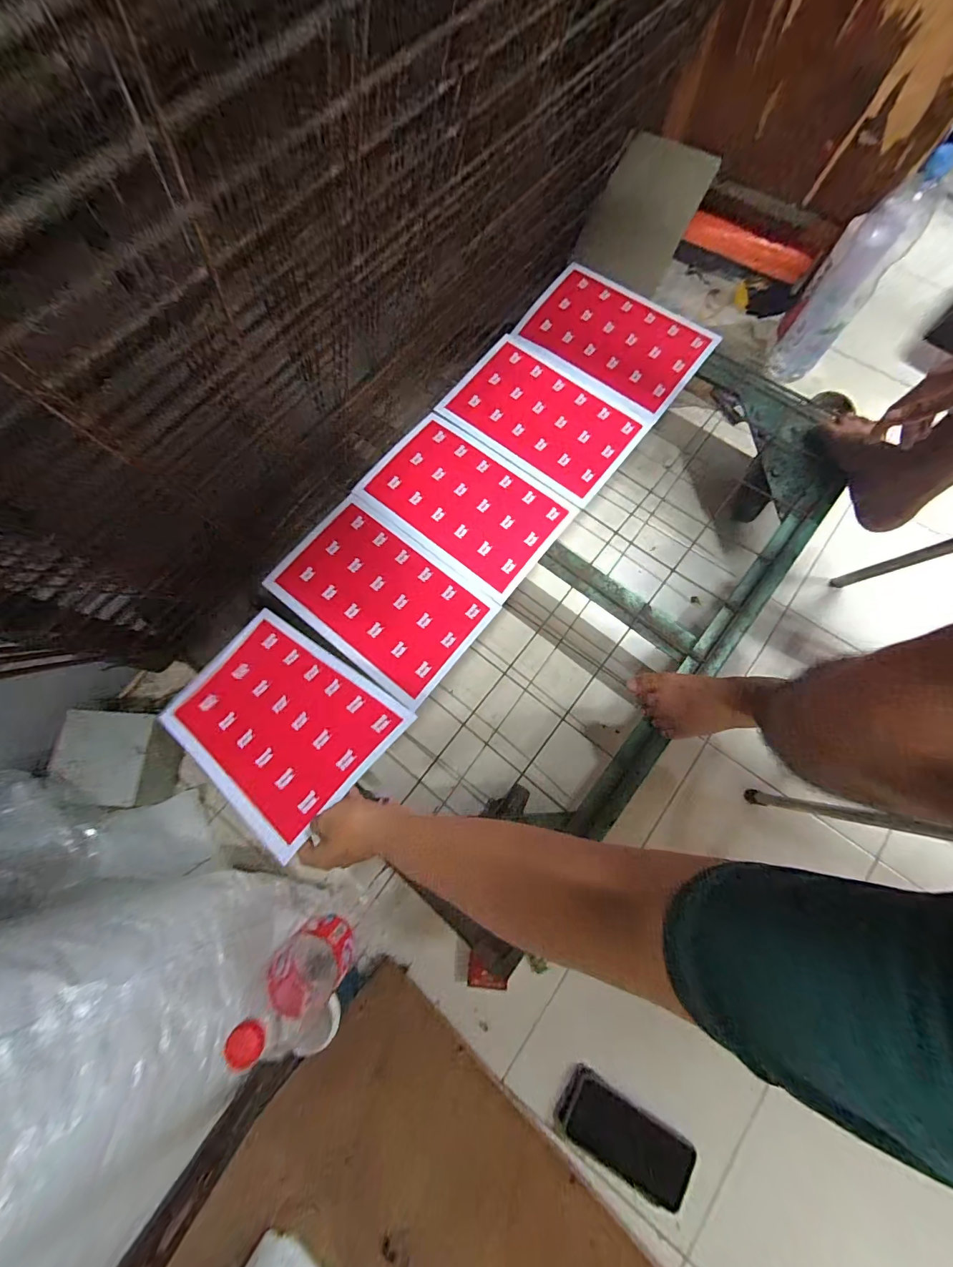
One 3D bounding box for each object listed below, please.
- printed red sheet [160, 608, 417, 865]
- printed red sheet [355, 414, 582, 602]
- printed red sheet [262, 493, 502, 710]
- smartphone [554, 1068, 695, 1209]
[{"bbox_3d":[-0.274,0.108,0.570,0.333,0.030,0.216,25,62,29],"label":"printed red sheet"},{"bbox_3d":[-0.020,-0.223,0.699,0.317,0.011,0.205,37,79,10],"label":"printed red sheet"},{"bbox_3d":[-0.153,-0.064,0.662,0.325,0.010,0.209,38,78,10],"label":"printed red sheet"},{"bbox_3d":[0.196,0.673,0.559,0.174,0.013,0.075,26,60,14],"label":"smartphone"}]

